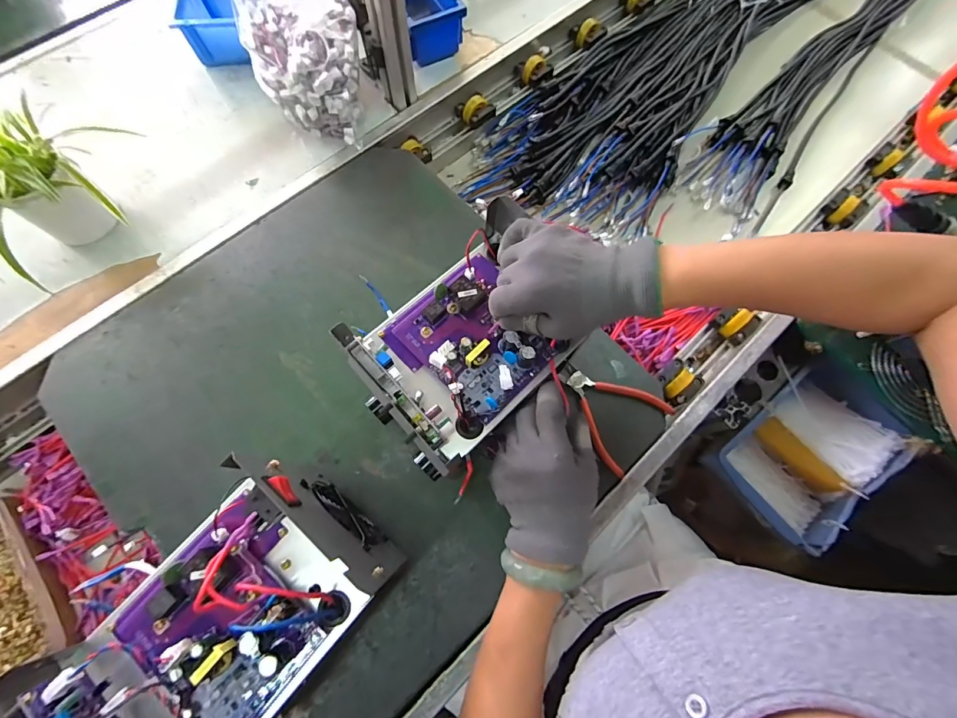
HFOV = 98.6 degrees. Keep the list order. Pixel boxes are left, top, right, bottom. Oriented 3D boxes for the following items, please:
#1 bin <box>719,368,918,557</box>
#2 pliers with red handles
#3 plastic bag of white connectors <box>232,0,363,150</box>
[{"bbox_3d":[0.451,0.133,0.575,0.223,0.098,0.160,-39,77,-13],"label":"bin"},{"bbox_3d":[0.160,0.063,0.519,0.130,0.008,0.111,40,75,11],"label":"pliers with red handles"},{"bbox_3d":[-0.246,-0.438,0.579,0.150,0.207,0.156,-7,72,-4],"label":"plastic bag of white connectors"}]

